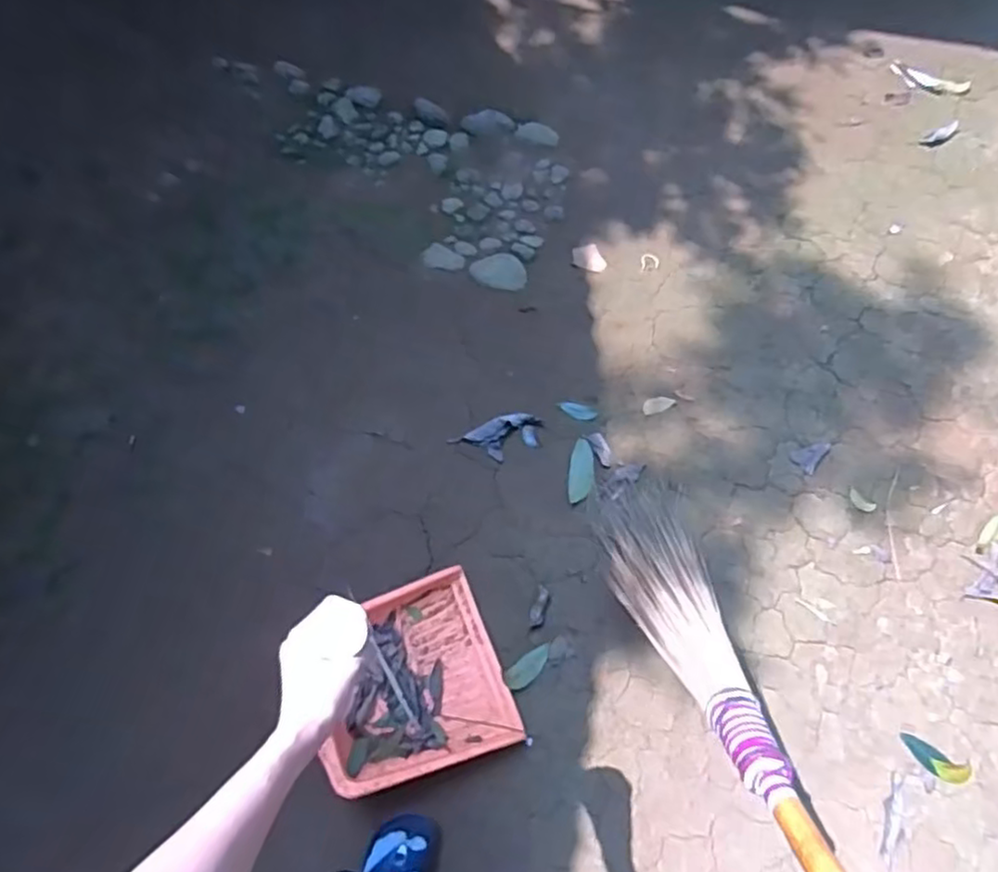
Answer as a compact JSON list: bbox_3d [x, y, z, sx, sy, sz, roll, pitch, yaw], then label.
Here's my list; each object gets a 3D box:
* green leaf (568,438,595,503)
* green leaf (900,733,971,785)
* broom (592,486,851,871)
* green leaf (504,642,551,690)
[{"bbox_3d":[0.163,0.068,1.330,0.050,0.004,0.134,12,65,4],"label":"green leaf"},{"bbox_3d":[0.733,0.544,1.132,0.118,0.009,0.047,23,67,9],"label":"green leaf"},{"bbox_3d":[0.242,0.285,0.603,0.092,1.091,0.090,-5,108,-4],"label":"broom"},{"bbox_3d":[0.054,0.404,1.183,0.101,0.005,0.041,-37,71,-17],"label":"green leaf"}]

